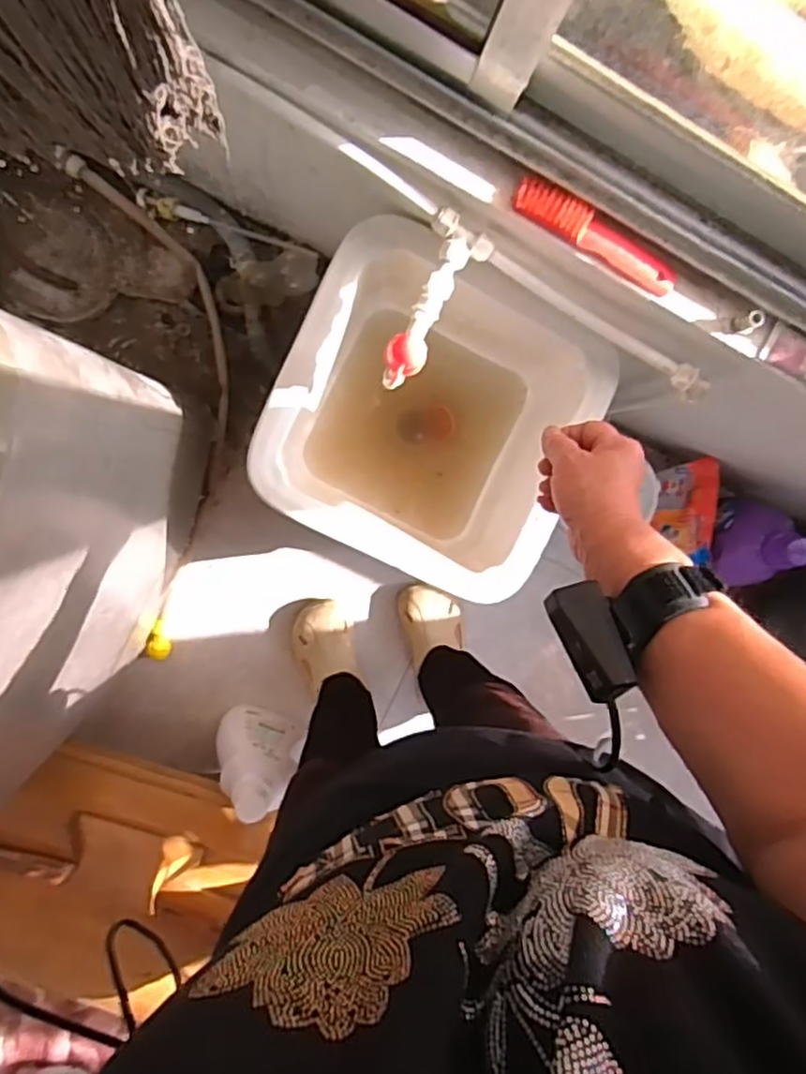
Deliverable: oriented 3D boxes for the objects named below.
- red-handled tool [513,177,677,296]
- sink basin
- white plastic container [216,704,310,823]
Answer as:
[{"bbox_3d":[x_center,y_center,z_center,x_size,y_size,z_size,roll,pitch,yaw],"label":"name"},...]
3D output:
[{"bbox_3d":[0.200,-0.307,0.690,0.188,0.017,0.038,26,93,-9],"label":"red-handled tool"},{"bbox_3d":[0.025,-0.146,0.913,0.371,0.239,0.345,26,93,-9],"label":"sink basin"},{"bbox_3d":[-0.233,0.352,1.090,0.144,0.275,0.072,21,94,-9],"label":"white plastic container"}]

